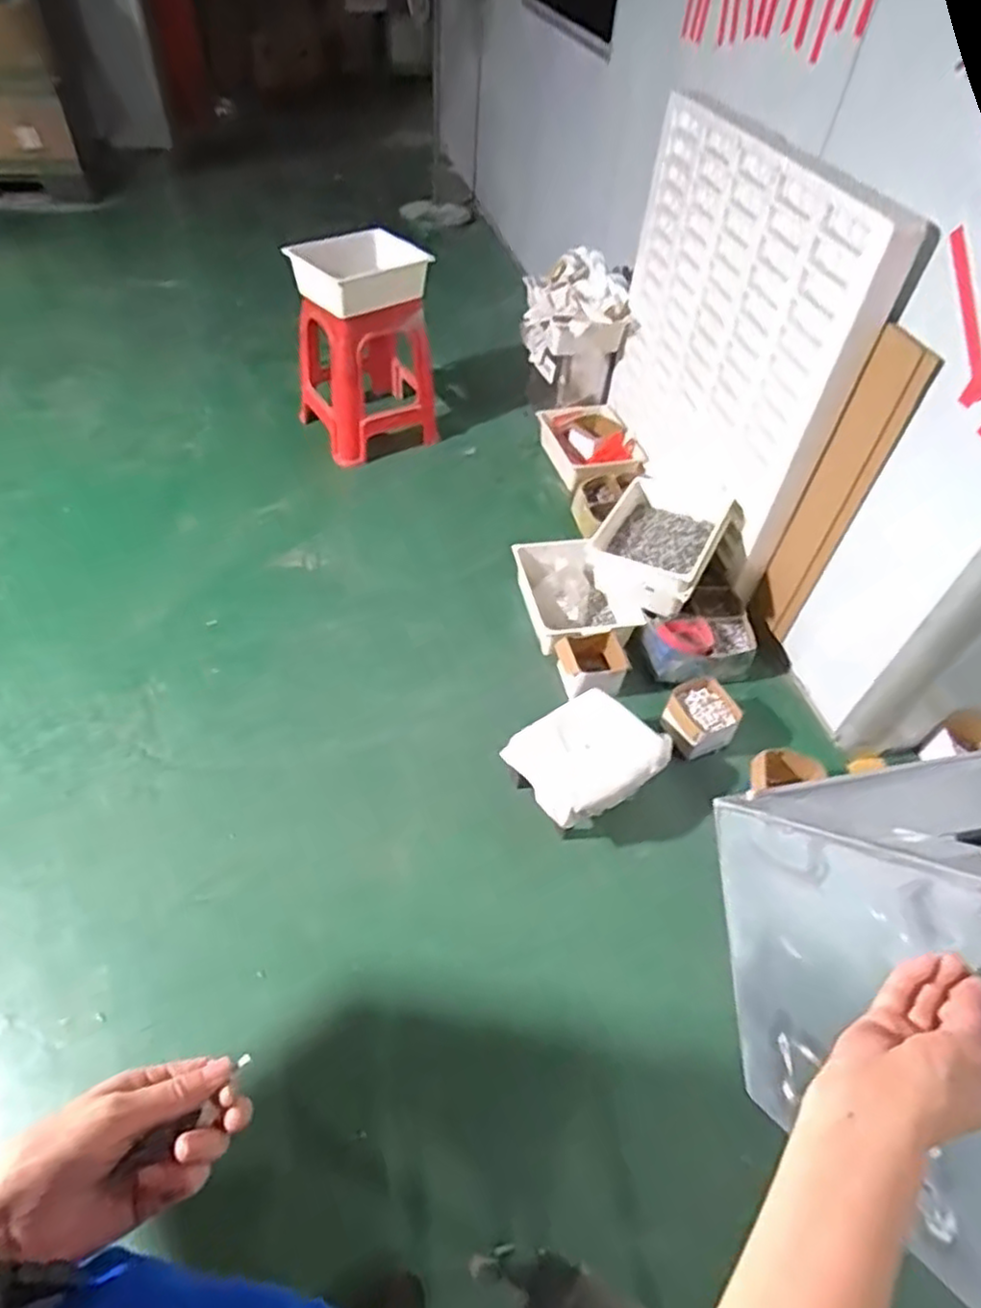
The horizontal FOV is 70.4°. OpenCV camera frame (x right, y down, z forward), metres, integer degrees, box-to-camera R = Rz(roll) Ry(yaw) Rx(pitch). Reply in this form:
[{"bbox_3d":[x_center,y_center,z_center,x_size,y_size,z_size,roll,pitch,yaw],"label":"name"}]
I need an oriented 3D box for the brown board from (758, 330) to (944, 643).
[{"bbox_3d":[0.801,-0.354,1.645,0.031,0.752,0.143,-18,53,-20],"label":"brown board"}]

